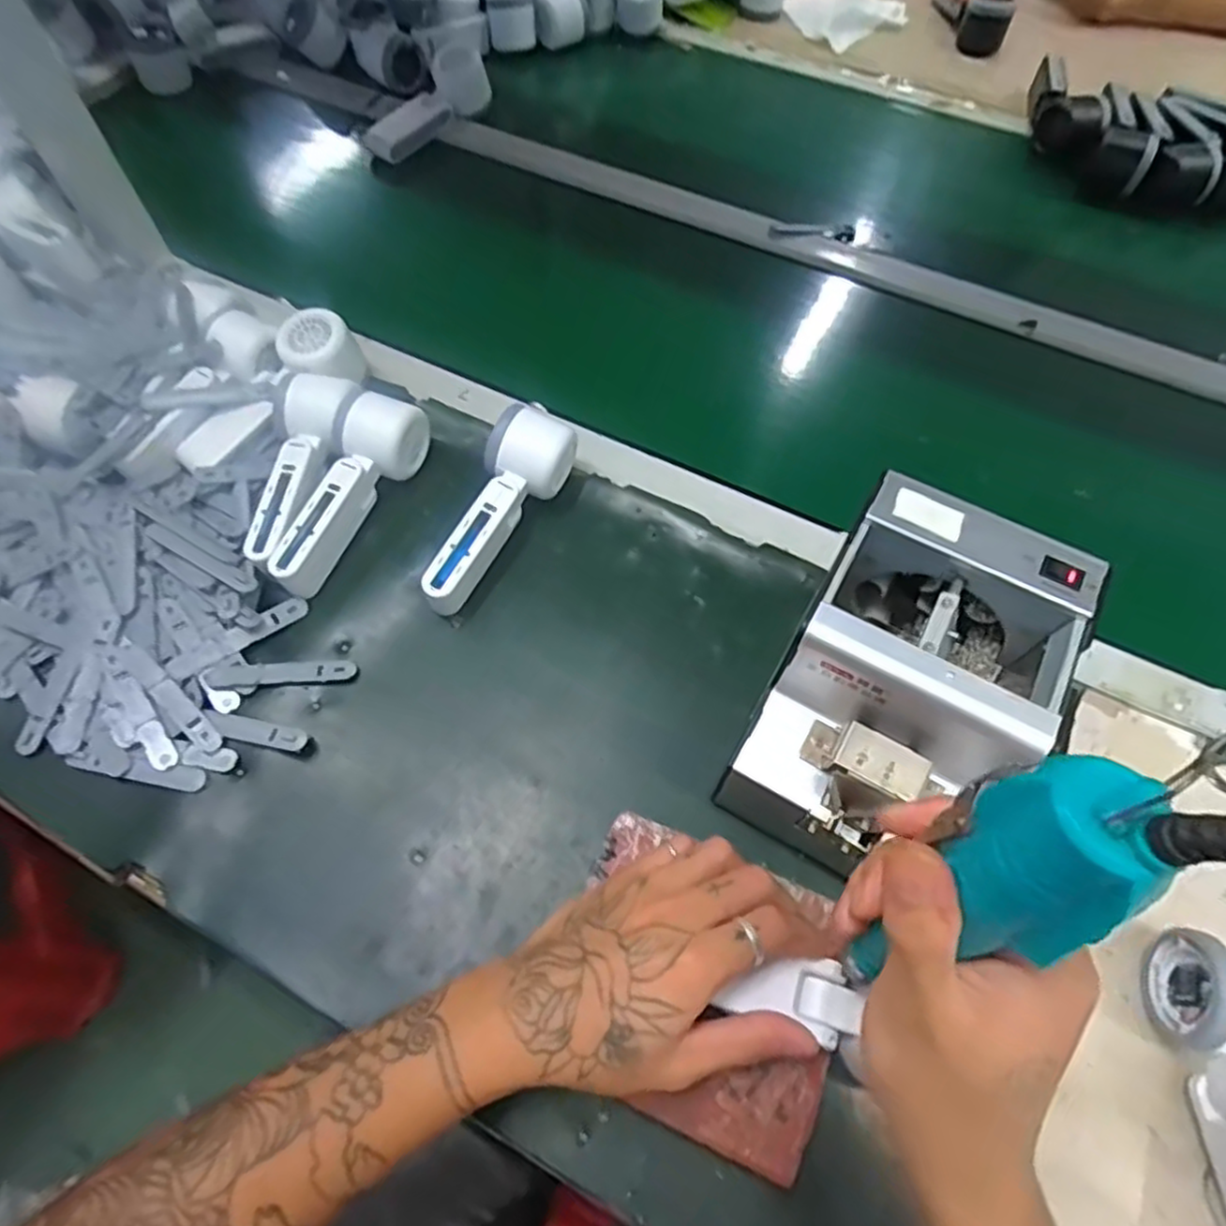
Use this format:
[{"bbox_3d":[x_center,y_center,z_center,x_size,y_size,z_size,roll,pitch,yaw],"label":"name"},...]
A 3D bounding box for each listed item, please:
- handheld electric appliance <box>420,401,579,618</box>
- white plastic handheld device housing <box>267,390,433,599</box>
[{"bbox_3d":[-0.085,-0.072,0.520,0.046,0.053,0.158,26,77,13],"label":"handheld electric appliance"},{"bbox_3d":[-0.198,-0.091,0.528,0.051,0.050,0.169,26,64,12],"label":"white plastic handheld device housing"}]

